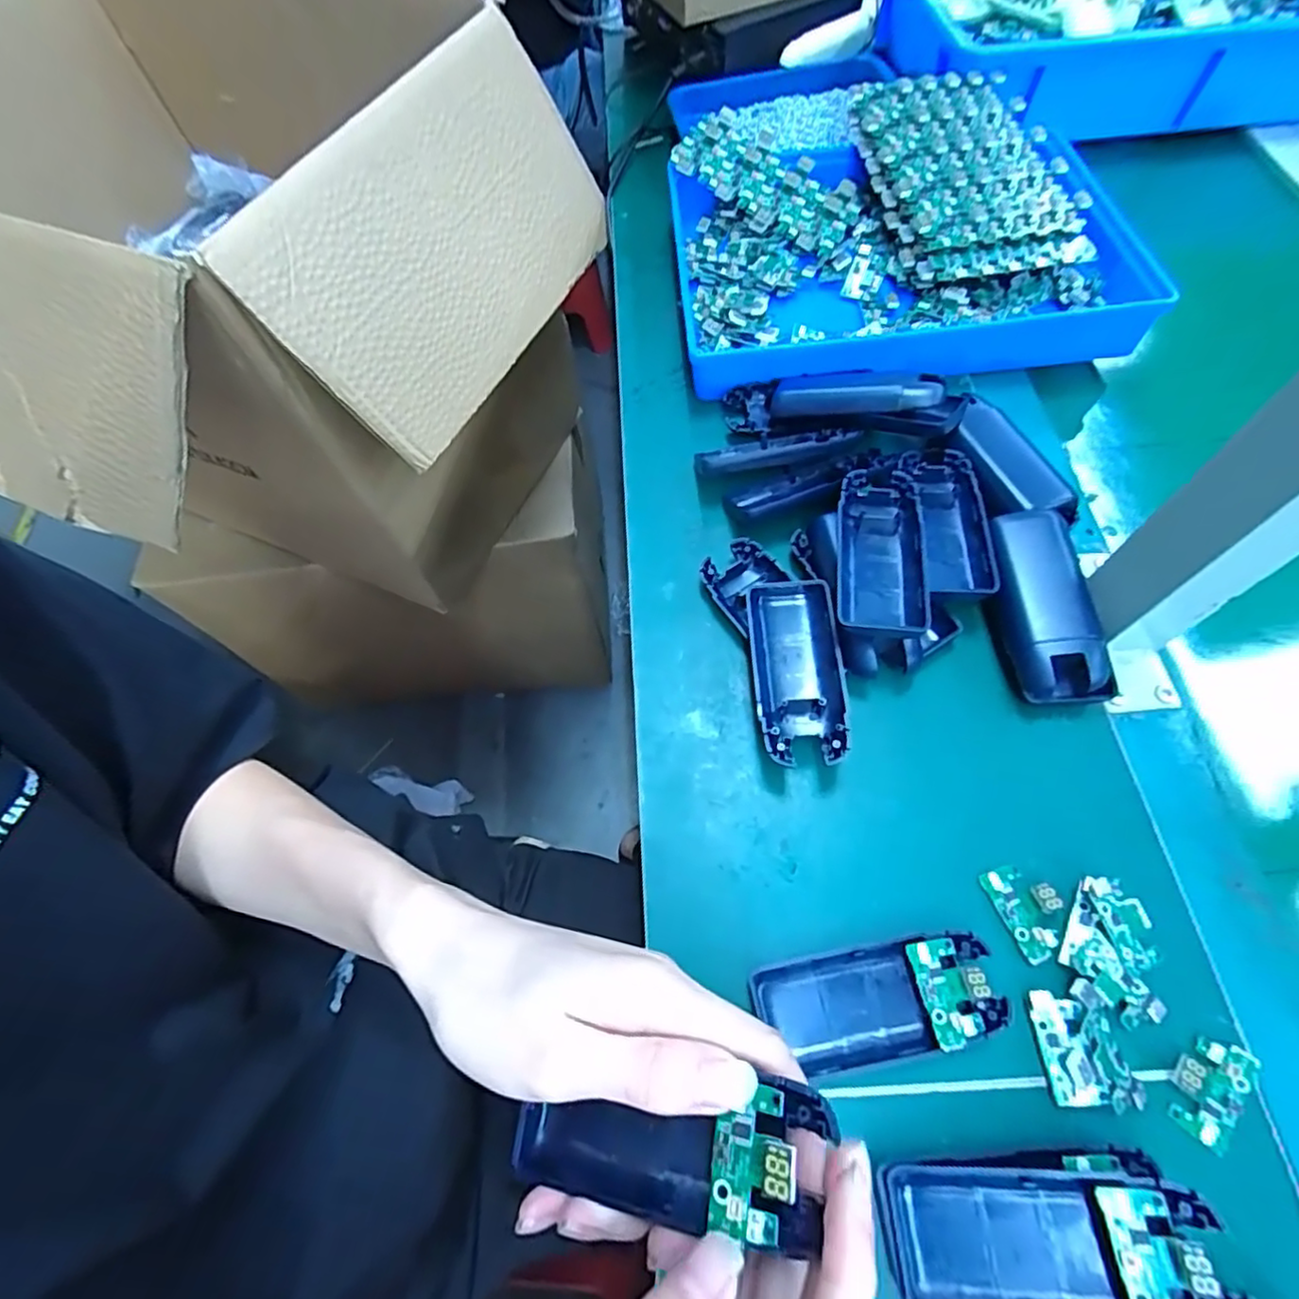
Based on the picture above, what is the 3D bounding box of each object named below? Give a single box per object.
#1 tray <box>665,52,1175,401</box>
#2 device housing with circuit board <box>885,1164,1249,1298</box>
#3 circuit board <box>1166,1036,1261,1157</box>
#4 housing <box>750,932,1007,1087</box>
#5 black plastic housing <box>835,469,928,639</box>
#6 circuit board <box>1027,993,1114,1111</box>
[{"bbox_3d":[0.188,-0.341,0.495,0.335,0.055,0.327,-3,63,2],"label":"tray"},{"bbox_3d":[0.141,0.211,0.223,0.102,0.018,0.045,-14,62,19],"label":"device housing with circuit board"},{"bbox_3d":[0.227,0.176,0.257,0.026,0.007,0.040,36,70,19],"label":"circuit board"},{"bbox_3d":[0.098,0.151,0.272,0.099,0.021,0.045,-11,63,-3],"label":"housing"},{"bbox_3d":[0.127,-0.051,0.356,0.043,0.026,0.105,6,64,6],"label":"black plastic housing"},{"bbox_3d":[0.173,0.164,0.263,0.018,0.012,0.040,-4,63,1],"label":"circuit board"}]

